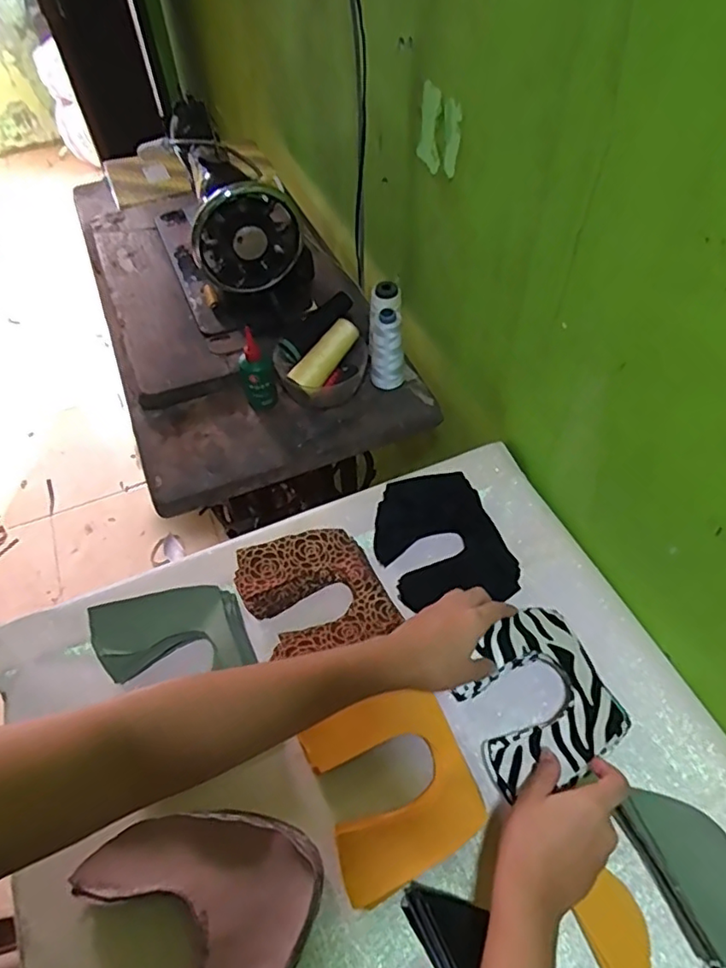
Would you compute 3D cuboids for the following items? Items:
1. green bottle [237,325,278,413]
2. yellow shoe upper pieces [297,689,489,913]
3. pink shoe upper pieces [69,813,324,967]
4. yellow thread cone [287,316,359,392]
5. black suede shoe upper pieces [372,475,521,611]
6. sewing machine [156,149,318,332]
[{"bbox_3d":[-0.138,-0.144,0.756,0.033,0.100,0.046,-26,57,-16],"label":"green bottle"},{"bbox_3d":[0.028,0.255,0.496,0.124,0.032,0.136,-18,55,-11],"label":"yellow shoe upper pieces"},{"bbox_3d":[-0.114,0.333,0.443,0.167,0.027,0.163,-19,55,-12],"label":"pink shoe upper pieces"},{"bbox_3d":[-0.046,-0.163,0.761,0.039,0.033,0.112,34,78,24],"label":"yellow thread cone"},{"bbox_3d":[0.080,0.063,0.633,0.123,0.045,0.149,-18,55,-11],"label":"black suede shoe upper pieces"},{"bbox_3d":[-0.224,-0.417,0.878,0.165,0.202,0.408,-22,56,-14],"label":"sewing machine"}]

